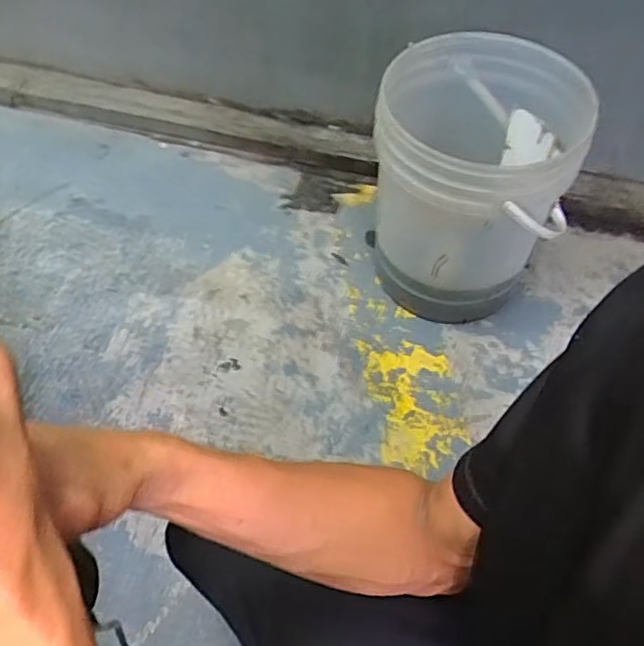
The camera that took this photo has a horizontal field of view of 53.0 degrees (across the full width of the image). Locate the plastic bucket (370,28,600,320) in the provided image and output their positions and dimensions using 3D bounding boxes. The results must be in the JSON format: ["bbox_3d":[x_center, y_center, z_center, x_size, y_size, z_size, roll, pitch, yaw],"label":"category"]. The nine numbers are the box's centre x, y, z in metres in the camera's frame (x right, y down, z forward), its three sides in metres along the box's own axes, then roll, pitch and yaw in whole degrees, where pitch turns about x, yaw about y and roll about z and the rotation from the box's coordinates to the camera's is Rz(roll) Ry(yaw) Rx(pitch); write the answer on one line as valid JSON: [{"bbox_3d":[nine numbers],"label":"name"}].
[{"bbox_3d":[0.233,-0.209,1.052,0.310,0.386,0.284,1,59,-2],"label":"plastic bucket"}]

